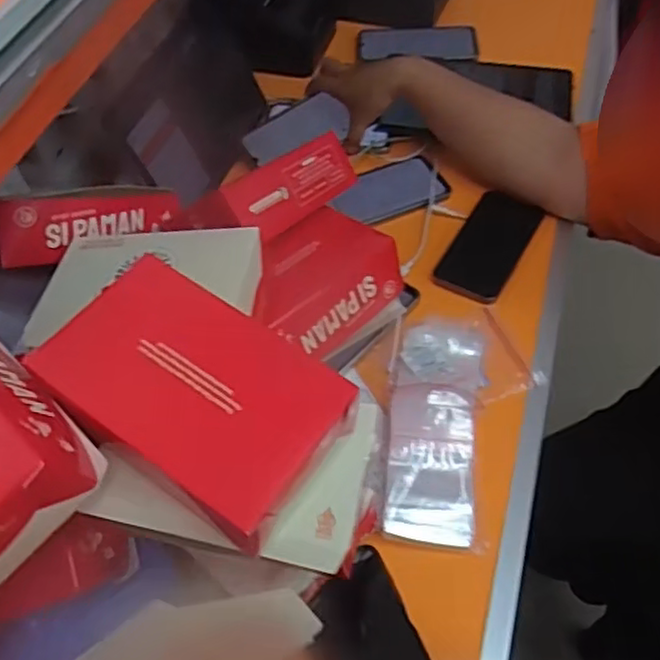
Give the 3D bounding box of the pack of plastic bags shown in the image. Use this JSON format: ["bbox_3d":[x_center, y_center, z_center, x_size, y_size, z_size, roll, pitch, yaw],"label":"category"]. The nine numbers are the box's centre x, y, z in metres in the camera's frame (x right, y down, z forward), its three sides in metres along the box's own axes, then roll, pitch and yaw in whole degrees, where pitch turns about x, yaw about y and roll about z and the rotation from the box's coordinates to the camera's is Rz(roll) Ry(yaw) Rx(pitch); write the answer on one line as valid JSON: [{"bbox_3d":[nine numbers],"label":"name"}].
[{"bbox_3d":[0.095,0.077,0.604,0.085,0.033,0.223,4,54,7],"label":"pack of plastic bags"}]

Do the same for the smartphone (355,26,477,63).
[{"bbox_3d":[0.126,-0.414,0.971,0.167,0.013,0.077,3,54,6],"label":"smartphone"}]

